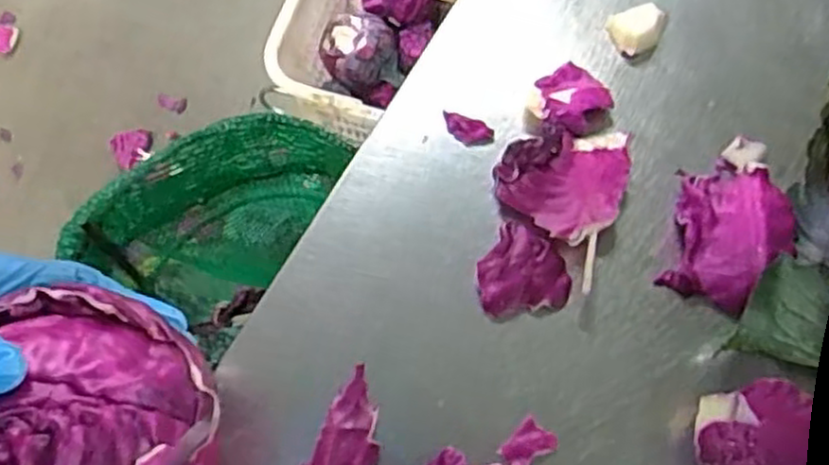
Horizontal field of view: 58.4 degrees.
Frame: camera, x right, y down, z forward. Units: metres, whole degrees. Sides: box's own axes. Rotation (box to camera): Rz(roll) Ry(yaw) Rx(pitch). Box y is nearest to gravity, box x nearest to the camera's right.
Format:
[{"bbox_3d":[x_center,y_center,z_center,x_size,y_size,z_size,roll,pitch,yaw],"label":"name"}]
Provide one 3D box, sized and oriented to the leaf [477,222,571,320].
[{"bbox_3d":[0.059,0.021,0.416,0.050,0.011,0.050,-10,70,-3],"label":"leaf"}]

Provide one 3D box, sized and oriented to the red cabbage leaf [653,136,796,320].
[{"bbox_3d":[0.179,-0.010,0.419,0.058,0.023,0.104,16,71,7],"label":"red cabbage leaf"}]

